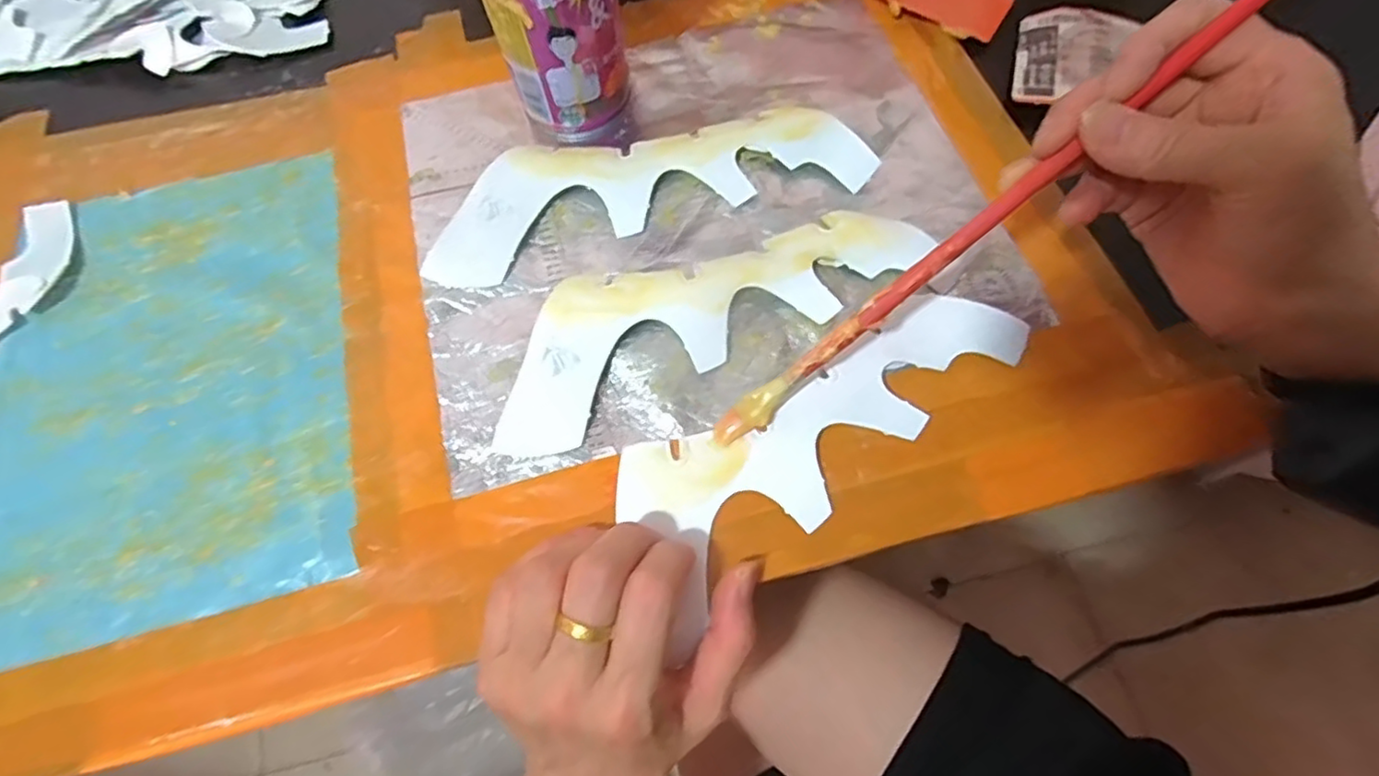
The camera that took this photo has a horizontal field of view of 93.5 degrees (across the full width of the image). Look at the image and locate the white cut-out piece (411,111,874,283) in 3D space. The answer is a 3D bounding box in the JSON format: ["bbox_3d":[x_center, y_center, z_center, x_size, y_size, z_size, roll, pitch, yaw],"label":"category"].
[{"bbox_3d":[-0.023,-0.111,0.340,0.226,0.009,0.069,-16,72,-5],"label":"white cut-out piece"}]

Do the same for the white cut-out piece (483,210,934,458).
[{"bbox_3d":[0.007,-0.043,0.309,0.216,0.011,0.068,-27,68,-10],"label":"white cut-out piece"}]

